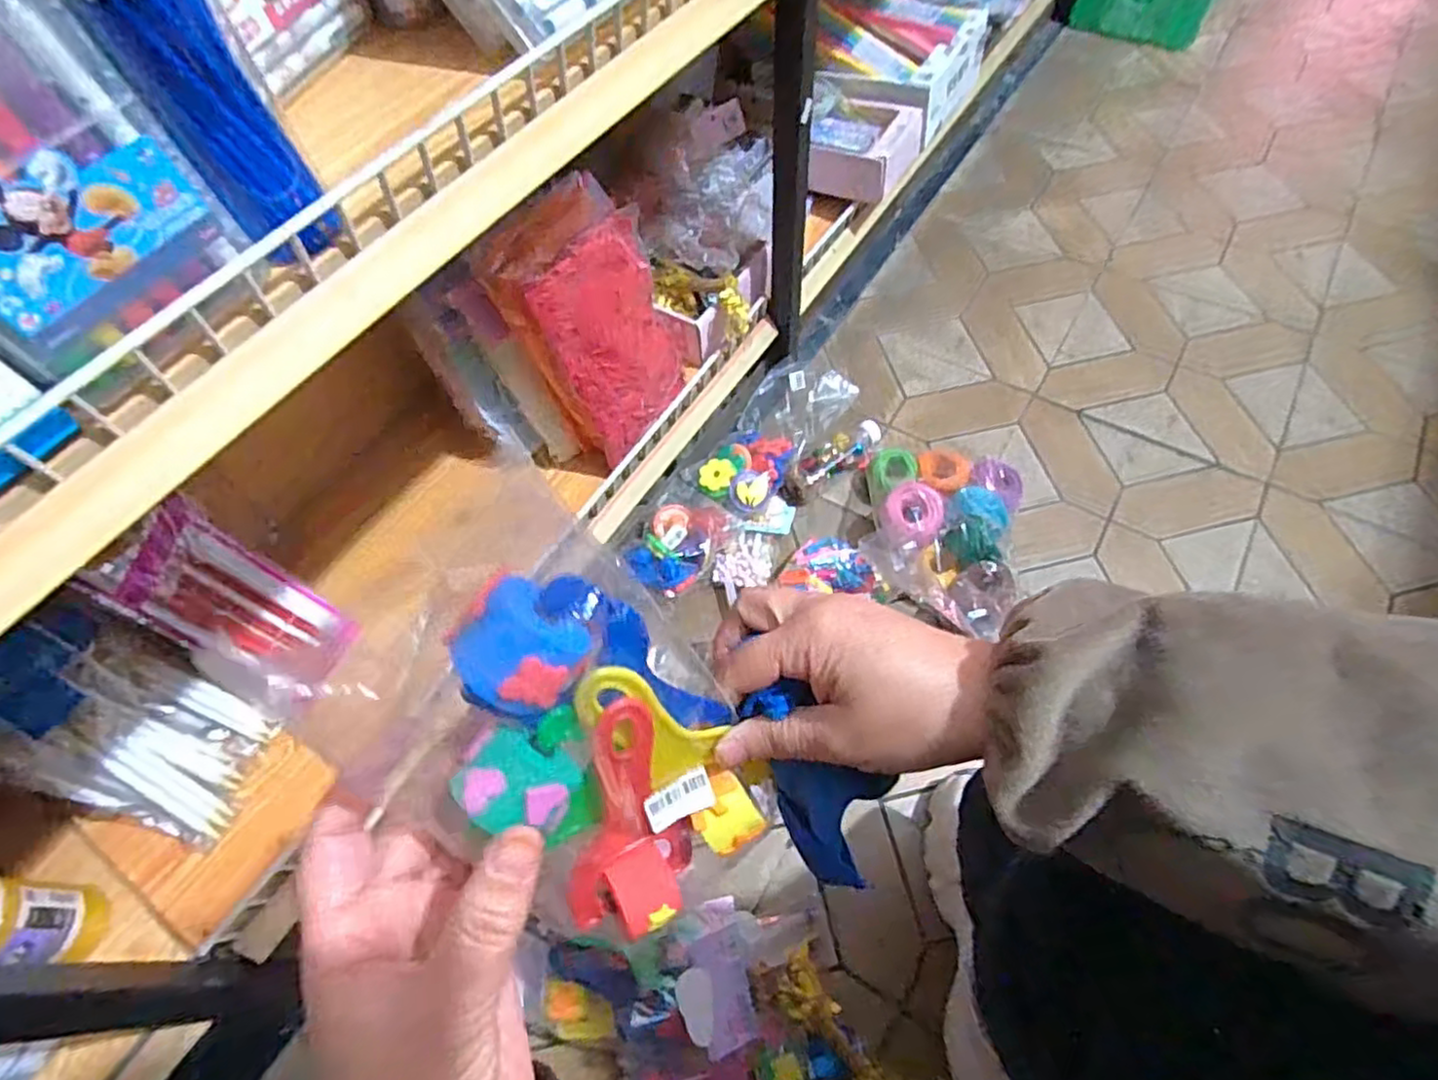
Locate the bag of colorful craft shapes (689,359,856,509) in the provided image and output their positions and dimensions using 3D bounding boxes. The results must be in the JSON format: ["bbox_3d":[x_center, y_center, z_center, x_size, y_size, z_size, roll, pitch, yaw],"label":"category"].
[{"bbox_3d":[0.069,-0.137,0.910,0.117,0.044,0.245,31,66,19],"label":"bag of colorful craft shapes"}]

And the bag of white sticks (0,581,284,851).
[{"bbox_3d":[-0.504,0.152,0.585,0.046,0.219,0.150,-5,52,48],"label":"bag of white sticks"}]

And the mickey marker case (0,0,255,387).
[{"bbox_3d":[-0.291,-0.152,0.281,0.047,0.134,0.111,19,61,28],"label":"mickey marker case"}]

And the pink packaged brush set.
[{"bbox_3d":[-0.440,0.059,0.636,0.025,0.201,0.096,-1,52,44],"label":"pink packaged brush set"}]

